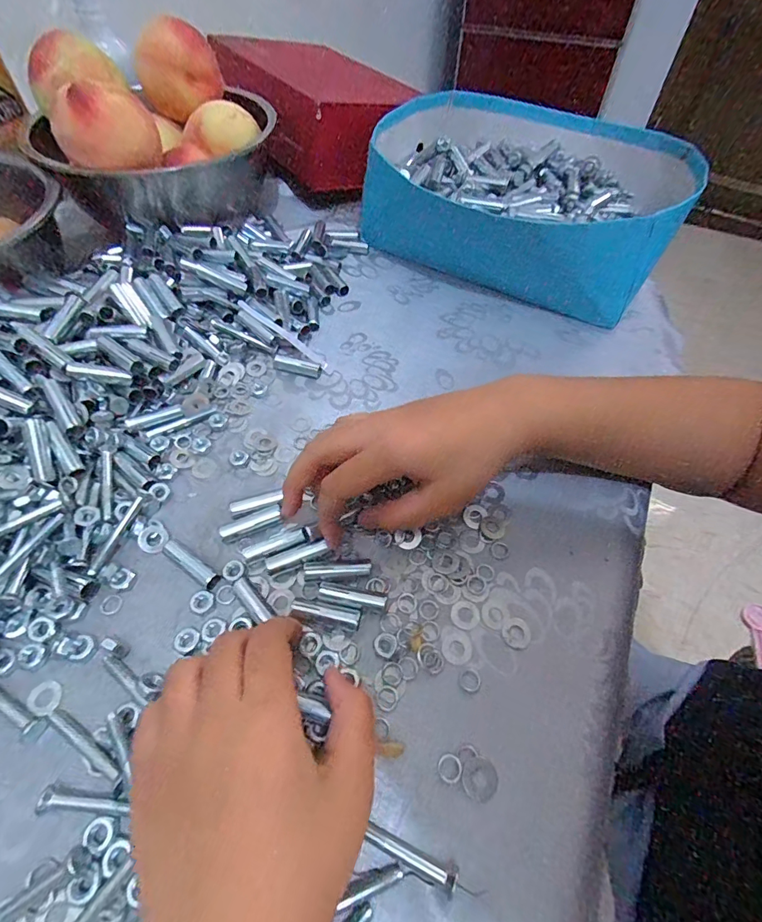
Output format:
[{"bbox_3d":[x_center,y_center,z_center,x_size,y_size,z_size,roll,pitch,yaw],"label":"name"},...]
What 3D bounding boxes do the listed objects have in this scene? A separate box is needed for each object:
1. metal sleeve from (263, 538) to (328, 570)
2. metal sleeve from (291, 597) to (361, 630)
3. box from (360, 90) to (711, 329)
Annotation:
[{"bbox_3d":[-0.051,0.057,0.267,0.036,0.009,0.009,-15,57,-13],"label":"metal sleeve"},{"bbox_3d":[-0.030,0.084,0.247,0.039,0.007,0.009,15,56,8],"label":"metal sleeve"},{"bbox_3d":[0.139,-0.284,0.467,0.302,0.095,0.221,23,57,13],"label":"box"}]

